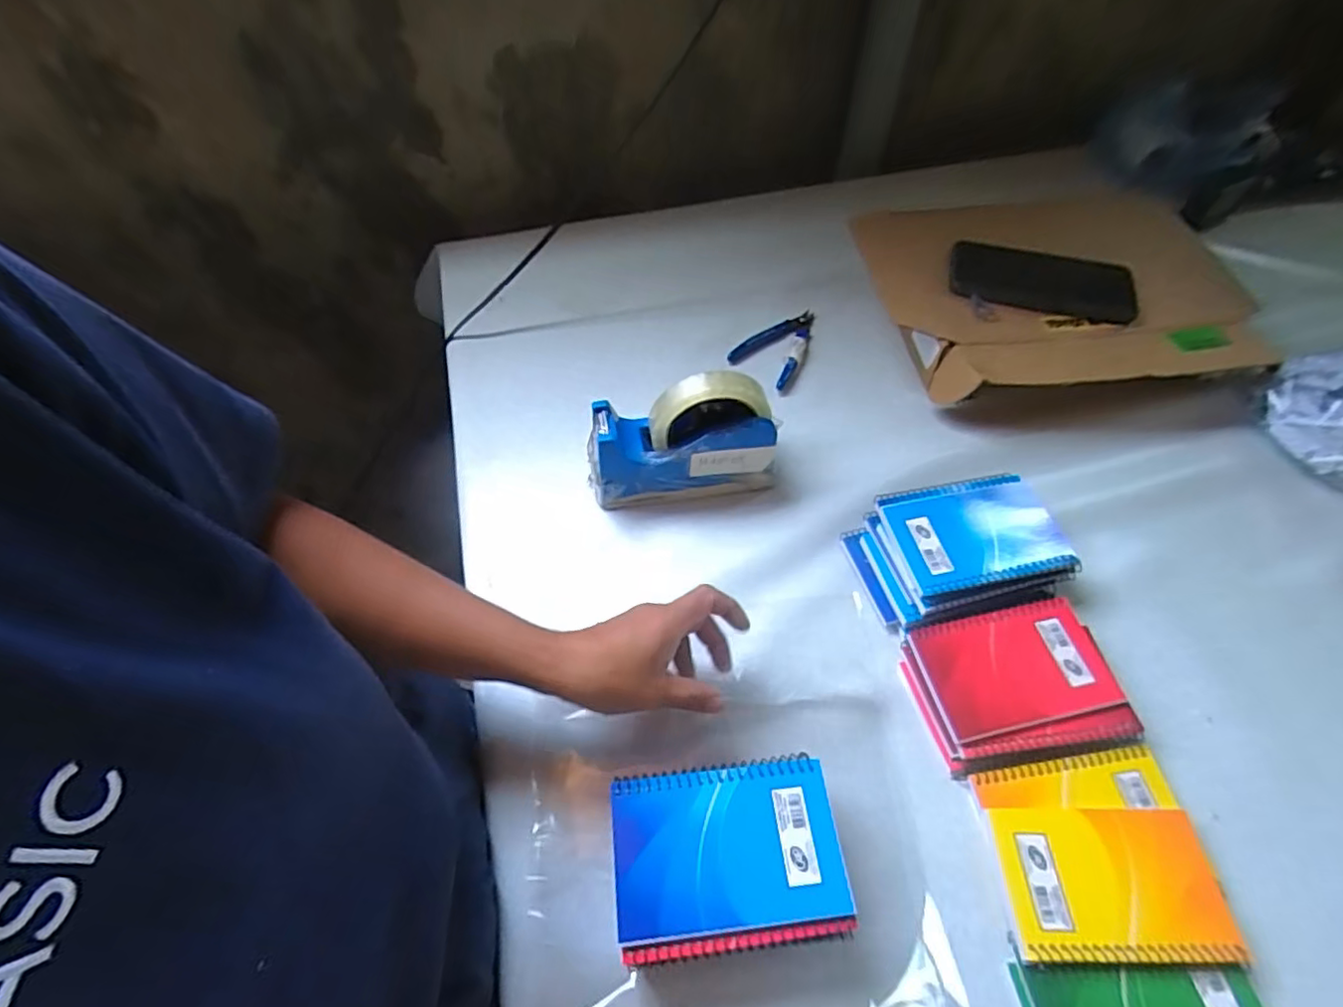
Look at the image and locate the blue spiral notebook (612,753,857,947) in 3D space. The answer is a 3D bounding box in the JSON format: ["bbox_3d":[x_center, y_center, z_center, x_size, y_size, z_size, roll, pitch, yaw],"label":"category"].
[{"bbox_3d":[0.032,0.199,0.354,0.129,0.005,0.084,-6,57,-3],"label":"blue spiral notebook"}]

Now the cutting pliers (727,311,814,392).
[{"bbox_3d":[0.116,-0.172,0.649,0.062,0.017,0.116,29,61,18],"label":"cutting pliers"}]

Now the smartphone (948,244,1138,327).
[{"bbox_3d":[0.370,-0.228,0.612,0.171,0.014,0.088,9,57,8],"label":"smartphone"}]

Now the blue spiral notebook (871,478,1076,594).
[{"bbox_3d":[0.246,0.024,0.493,0.125,0.015,0.094,-8,58,-7],"label":"blue spiral notebook"}]

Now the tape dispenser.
[{"bbox_3d":[0.007,-0.057,0.515,0.157,0.117,0.056,-7,57,-4],"label":"tape dispenser"}]

